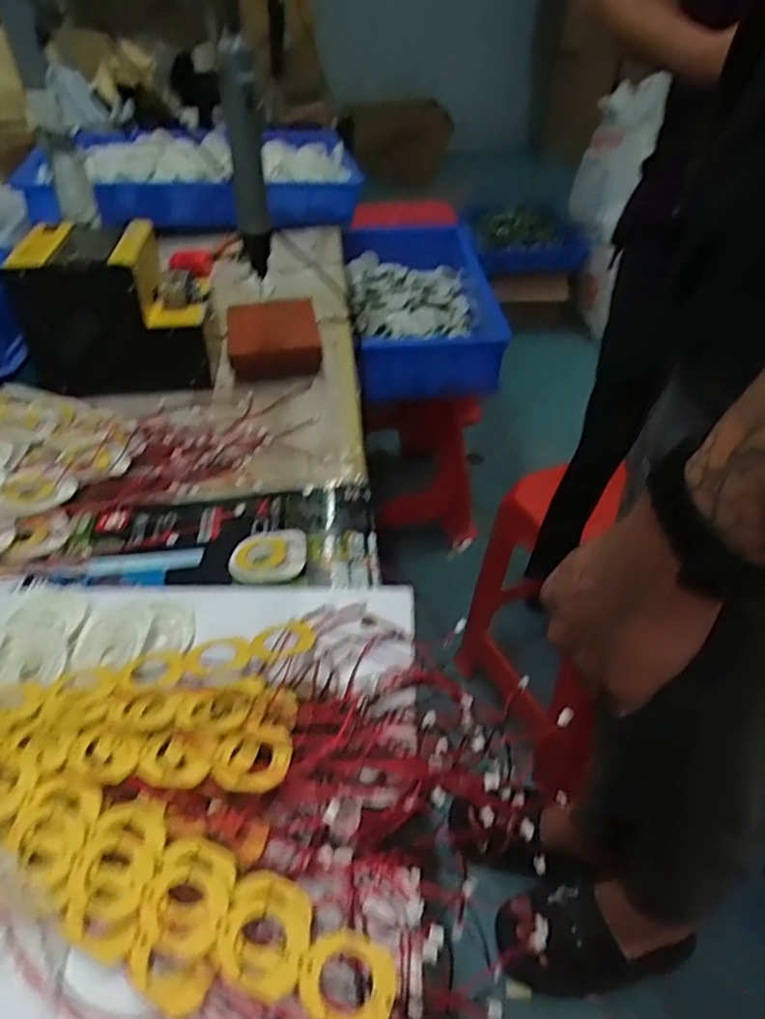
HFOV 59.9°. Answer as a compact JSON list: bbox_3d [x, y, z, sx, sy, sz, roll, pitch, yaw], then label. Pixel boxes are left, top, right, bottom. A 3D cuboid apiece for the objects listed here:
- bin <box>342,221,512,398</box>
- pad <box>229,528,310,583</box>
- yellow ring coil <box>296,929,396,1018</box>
[{"bbox_3d":[0.070,-0.383,1.271,0.276,0.146,0.540,-4,40,-3],"label":"bin"},{"bbox_3d":[-0.089,0.037,0.524,0.060,0.011,0.054,-2,40,0],"label":"pad"},{"bbox_3d":[-0.014,0.194,0.272,0.039,0.010,0.032,10,42,14],"label":"yellow ring coil"}]

